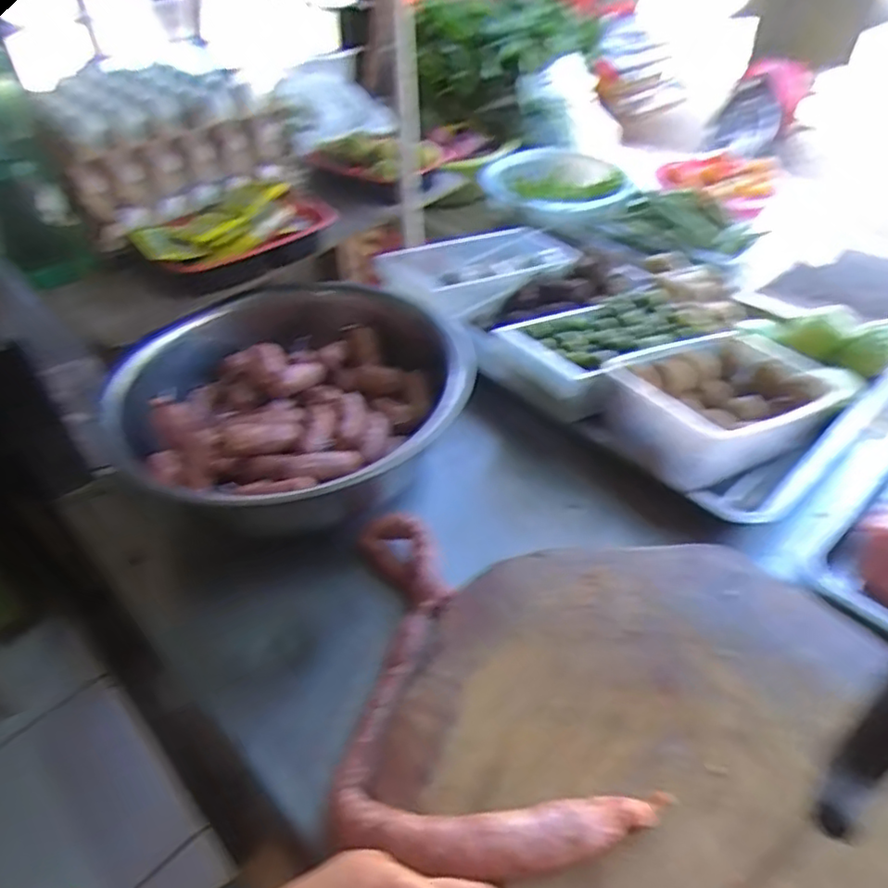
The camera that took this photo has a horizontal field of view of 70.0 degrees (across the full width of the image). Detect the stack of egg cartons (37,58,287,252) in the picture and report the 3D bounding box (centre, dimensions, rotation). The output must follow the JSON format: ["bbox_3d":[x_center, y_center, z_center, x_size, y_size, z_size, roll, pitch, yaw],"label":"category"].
[{"bbox_3d":[-0.403,-0.417,0.862,0.265,0.117,0.290,30,53,29],"label":"stack of egg cartons"}]

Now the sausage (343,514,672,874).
[{"bbox_3d":[-0.005,0.169,0.496,0.181,0.063,0.338,-11,26,-14],"label":"sausage"}]

